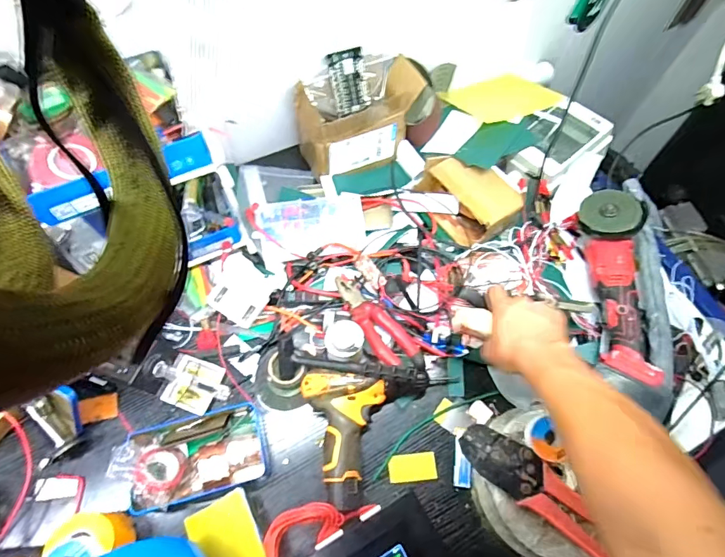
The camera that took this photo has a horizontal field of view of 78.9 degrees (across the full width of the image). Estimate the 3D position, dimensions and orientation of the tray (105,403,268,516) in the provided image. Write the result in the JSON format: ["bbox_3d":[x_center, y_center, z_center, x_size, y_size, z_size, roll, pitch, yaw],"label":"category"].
[{"bbox_3d":[-0.226,0.240,0.592,0.183,0.057,0.110,-12,66,-9],"label":"tray"}]

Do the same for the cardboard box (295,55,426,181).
[{"bbox_3d":[-0.007,-0.275,0.767,0.206,0.140,0.106,-19,67,-12],"label":"cardboard box"}]

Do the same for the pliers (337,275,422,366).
[{"bbox_3d":[0.012,0.066,0.679,0.062,0.038,0.179,-38,72,-19],"label":"pliers"}]

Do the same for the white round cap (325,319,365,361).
[{"bbox_3d":[-0.026,0.090,0.641,0.058,0.022,0.058,-4,59,7],"label":"white round cap"}]

